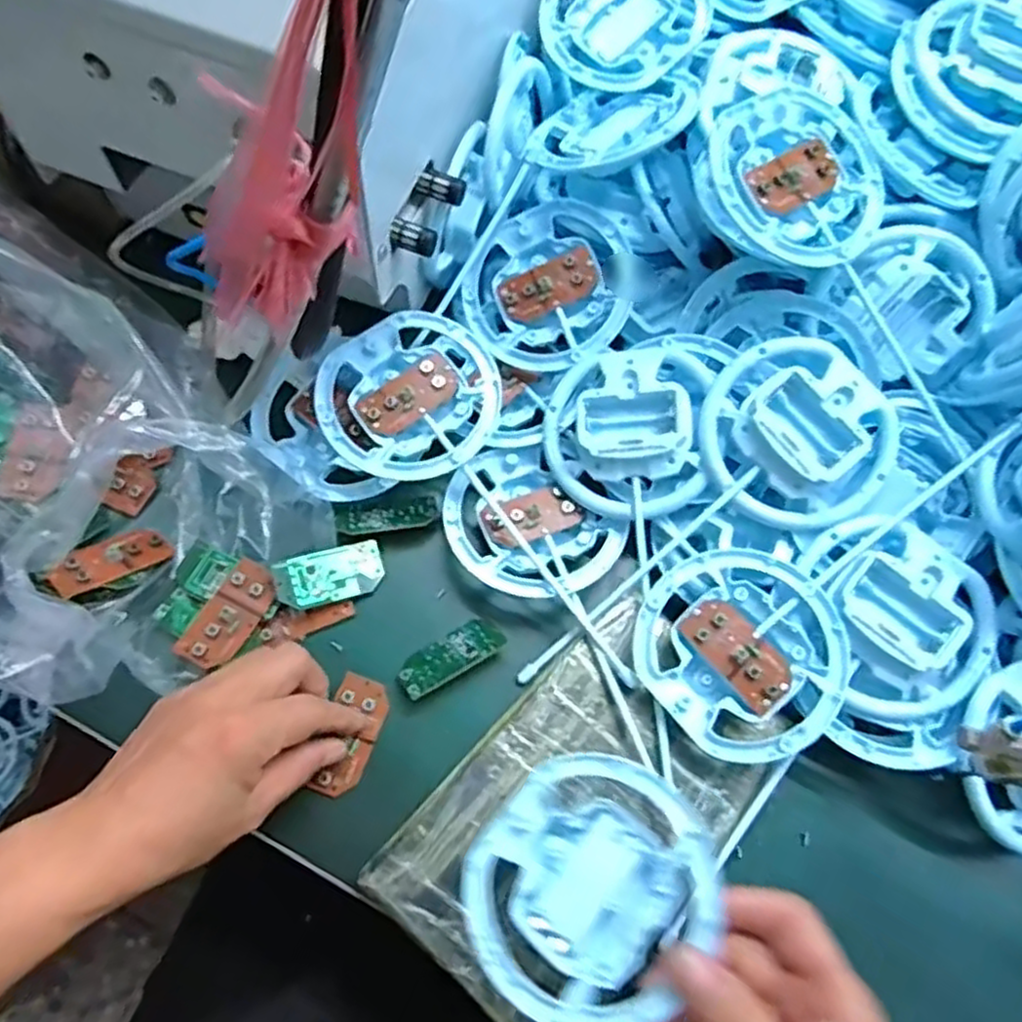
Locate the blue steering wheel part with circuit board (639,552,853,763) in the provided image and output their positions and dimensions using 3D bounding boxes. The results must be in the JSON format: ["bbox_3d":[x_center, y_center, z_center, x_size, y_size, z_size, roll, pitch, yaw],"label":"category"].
[{"bbox_3d":[0.120,0.073,0.390,0.103,0.020,0.103,-2,74,6],"label":"blue steering wheel part with circuit board"}]

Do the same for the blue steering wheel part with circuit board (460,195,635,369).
[{"bbox_3d":[0.025,-0.138,0.459,0.097,0.015,0.101,39,96,10],"label":"blue steering wheel part with circuit board"}]

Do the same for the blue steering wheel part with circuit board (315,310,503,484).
[{"bbox_3d":[-0.059,-0.065,0.441,0.102,0.027,0.098,1,68,-2],"label":"blue steering wheel part with circuit board"}]

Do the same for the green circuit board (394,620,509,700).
[{"bbox_3d":[-0.034,0.081,0.409,0.059,0.004,0.028,-29,43,-18],"label":"green circuit board"}]

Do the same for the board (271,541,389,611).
[{"bbox_3d":[-0.102,0.037,0.420,0.061,0.004,0.029,-14,82,-29],"label":"board"}]

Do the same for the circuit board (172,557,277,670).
[{"bbox_3d":[-0.152,0.056,0.403,0.029,0.013,0.062,26,69,8],"label":"circuit board"}]

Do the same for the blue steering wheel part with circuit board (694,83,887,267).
[{"bbox_3d":[0.156,-0.185,0.412,0.108,0.025,0.108,26,75,-10],"label":"blue steering wheel part with circuit board"}]

